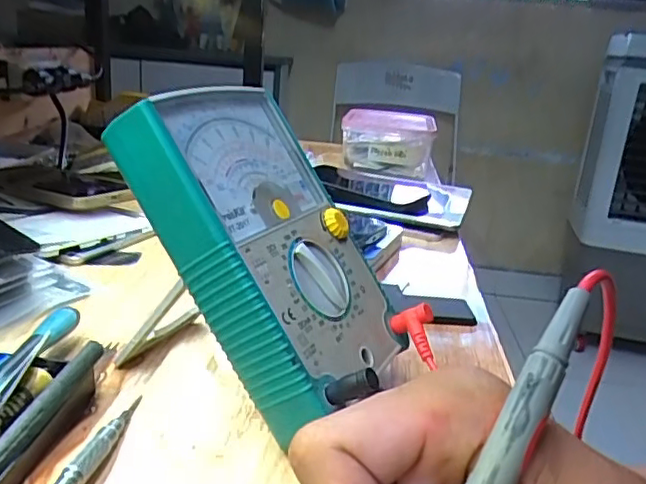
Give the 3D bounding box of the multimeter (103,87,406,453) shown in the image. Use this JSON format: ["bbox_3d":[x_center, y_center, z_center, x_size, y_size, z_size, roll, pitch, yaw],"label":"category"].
[{"bbox_3d":[-0.023,0.001,0.300,0.035,0.156,0.103,-30,0,37],"label":"multimeter"}]

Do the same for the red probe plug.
[{"bbox_3d":[0.050,0.049,0.319,0.020,0.019,0.034,-1,42,-14],"label":"red probe plug"}]

